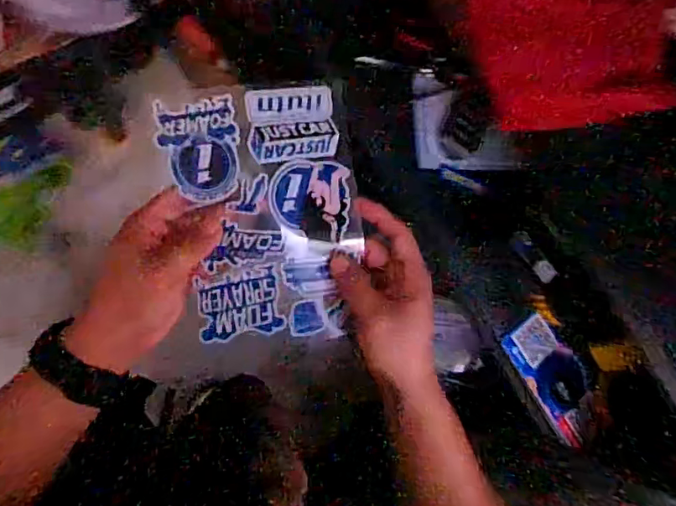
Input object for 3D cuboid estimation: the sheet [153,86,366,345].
[{"bbox_3d":[-0.050,-0.025,0.413,0.137,0.019,0.193,-11,106,-14],"label":"sheet"}]

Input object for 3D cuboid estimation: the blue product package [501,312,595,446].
[{"bbox_3d":[0.316,0.187,0.778,0.084,0.012,0.180,-39,79,27],"label":"blue product package"}]

